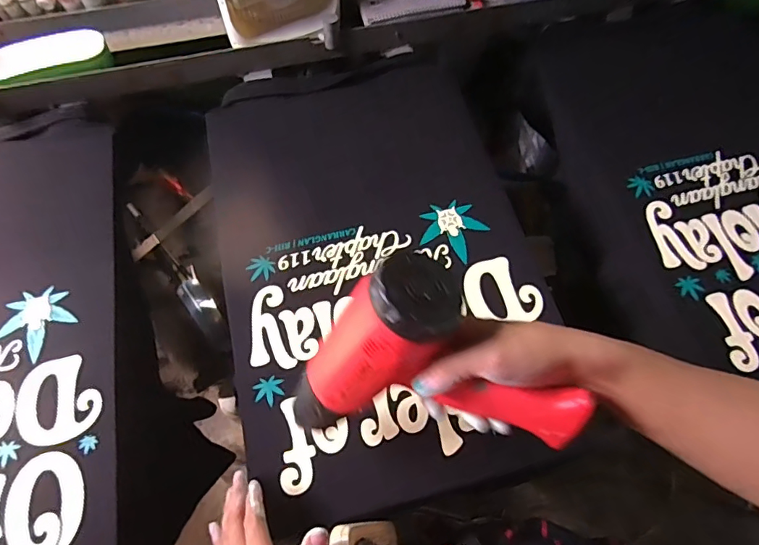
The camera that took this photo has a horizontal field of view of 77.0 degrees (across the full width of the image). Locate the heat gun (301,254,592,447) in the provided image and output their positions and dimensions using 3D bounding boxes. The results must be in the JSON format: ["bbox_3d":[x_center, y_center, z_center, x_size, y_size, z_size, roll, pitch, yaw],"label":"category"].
[{"bbox_3d":[0.028,0.091,0.378,0.190,0.175,0.098,46,54,-8],"label":"heat gun"}]

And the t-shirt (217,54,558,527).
[{"bbox_3d":[-0.009,-0.041,0.655,0.401,0.054,0.636,-12,65,-6],"label":"t-shirt"}]

